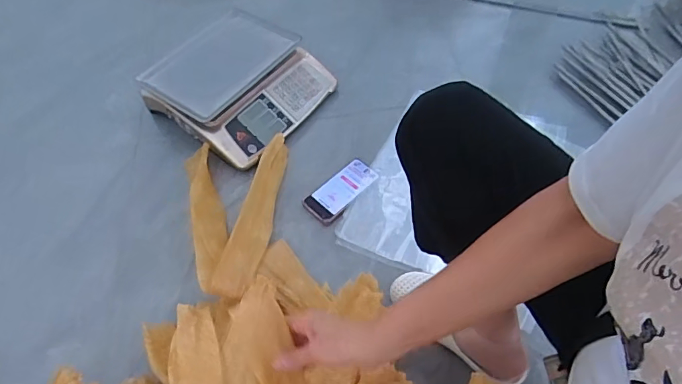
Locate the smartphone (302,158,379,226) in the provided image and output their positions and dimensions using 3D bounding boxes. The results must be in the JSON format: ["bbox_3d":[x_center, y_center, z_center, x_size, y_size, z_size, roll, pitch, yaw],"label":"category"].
[{"bbox_3d":[0.001,-0.003,0.949,0.082,0.015,0.164,38,65,26],"label":"smartphone"}]

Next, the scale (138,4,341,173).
[{"bbox_3d":[-0.231,-0.259,1.074,0.331,0.130,0.350,32,62,23],"label":"scale"}]

